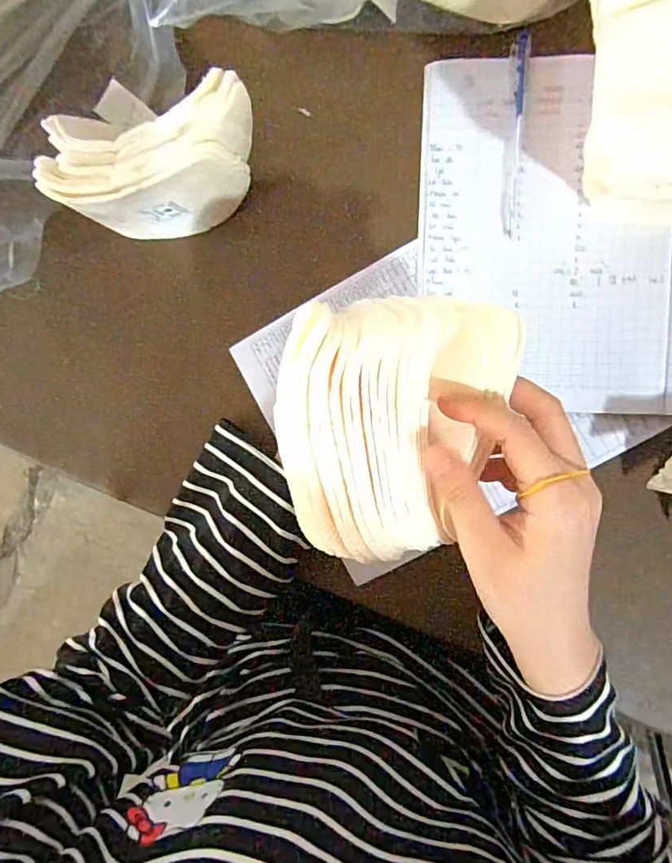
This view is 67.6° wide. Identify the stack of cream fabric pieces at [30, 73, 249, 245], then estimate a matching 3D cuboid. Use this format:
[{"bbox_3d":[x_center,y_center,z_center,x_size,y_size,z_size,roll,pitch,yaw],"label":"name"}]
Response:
[{"bbox_3d":[-0.120,-0.175,0.338,0.140,0.105,0.063,-6,91,7],"label":"stack of cream fabric pieces"}]

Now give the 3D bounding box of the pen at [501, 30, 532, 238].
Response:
[{"bbox_3d":[0.128,-0.211,0.359,0.012,0.007,0.137,4,92,7],"label":"pen"}]

